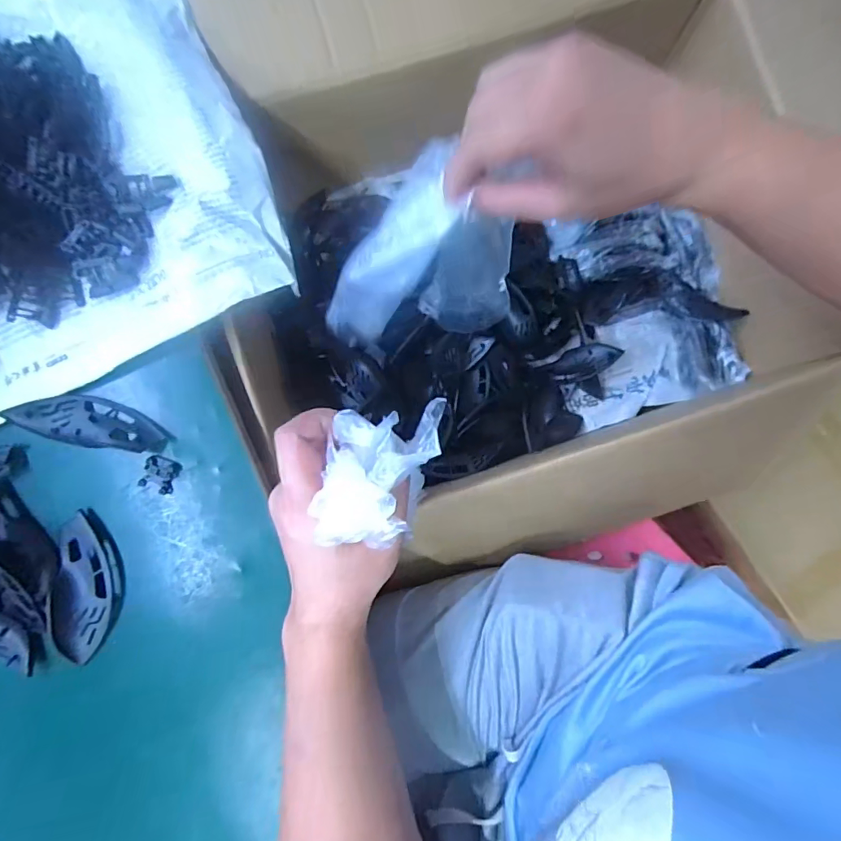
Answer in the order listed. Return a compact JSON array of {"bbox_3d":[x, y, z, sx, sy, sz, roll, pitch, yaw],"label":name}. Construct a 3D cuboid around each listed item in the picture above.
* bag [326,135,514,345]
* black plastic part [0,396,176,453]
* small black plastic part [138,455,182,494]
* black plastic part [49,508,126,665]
[{"bbox_3d":[0.008,-0.098,0.345,0.099,0.112,0.130,38,87,2],"label":"bag"},{"bbox_3d":[-0.235,0.001,0.340,0.104,0.009,0.035,14,68,-5],"label":"black plastic part"},{"bbox_3d":[-0.190,0.039,0.343,0.025,0.009,0.025,19,87,1],"label":"small black plastic part"},{"bbox_3d":[-0.232,0.114,0.329,0.035,0.027,0.097,-4,86,0],"label":"black plastic part"}]

